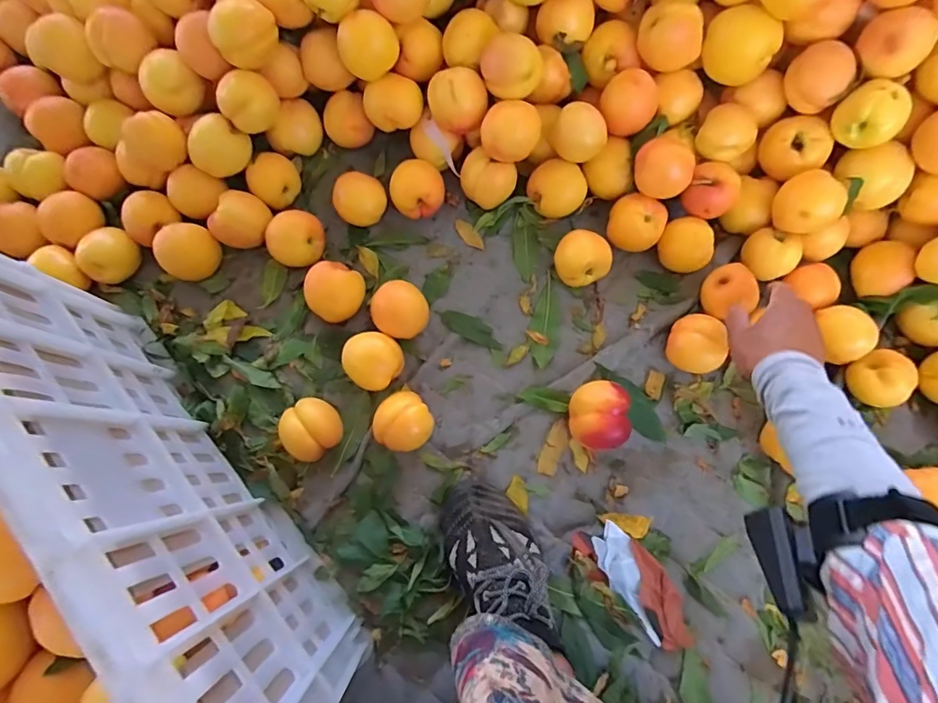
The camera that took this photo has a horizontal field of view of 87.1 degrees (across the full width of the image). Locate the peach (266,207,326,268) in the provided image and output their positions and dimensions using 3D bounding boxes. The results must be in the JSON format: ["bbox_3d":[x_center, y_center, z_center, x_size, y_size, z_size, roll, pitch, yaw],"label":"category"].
[{"bbox_3d":[-0.198,-0.125,0.566,0.058,0.063,0.053,0,78,-2],"label":"peach"}]

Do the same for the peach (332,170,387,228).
[{"bbox_3d":[-0.127,-0.176,0.580,0.056,0.052,0.052,0,78,-2],"label":"peach"}]

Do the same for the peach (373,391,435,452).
[{"bbox_3d":[-0.070,0.077,0.531,0.059,0.050,0.059,0,78,-2],"label":"peach"}]

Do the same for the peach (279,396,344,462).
[{"bbox_3d":[-0.166,0.081,0.525,0.055,0.057,0.060,0,78,-2],"label":"peach"}]

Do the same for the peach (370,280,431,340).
[{"bbox_3d":[-0.076,-0.045,0.555,0.060,0.050,0.058,0,78,-2],"label":"peach"}]

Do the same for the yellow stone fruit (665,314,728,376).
[{"bbox_3d":[0.246,-0.006,0.537,0.047,0.048,0.061,-12,78,-4],"label":"yellow stone fruit"}]

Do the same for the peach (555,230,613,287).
[{"bbox_3d":[0.127,-0.102,0.562,0.061,0.047,0.054,42,80,7],"label":"peach"}]

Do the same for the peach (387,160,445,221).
[{"bbox_3d":[-0.060,-0.186,0.581,0.062,0.054,0.053,-22,79,-6],"label":"peach"}]

